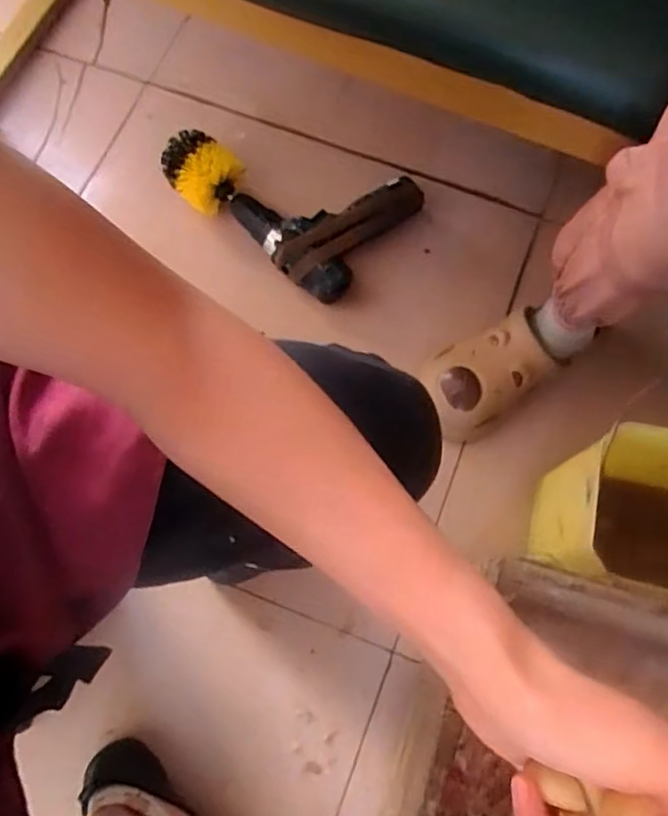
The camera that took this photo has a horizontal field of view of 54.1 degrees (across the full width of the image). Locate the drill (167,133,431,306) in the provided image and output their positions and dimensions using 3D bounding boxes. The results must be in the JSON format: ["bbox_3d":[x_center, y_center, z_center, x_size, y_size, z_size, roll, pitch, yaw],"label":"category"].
[{"bbox_3d":[-0.061,-0.281,0.854,0.299,0.087,0.198,34,76,9],"label":"drill"}]

